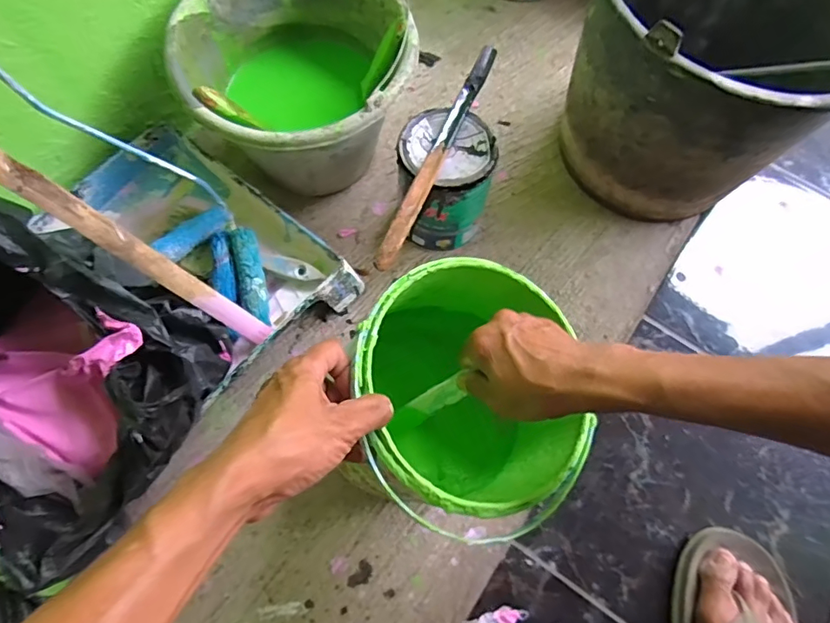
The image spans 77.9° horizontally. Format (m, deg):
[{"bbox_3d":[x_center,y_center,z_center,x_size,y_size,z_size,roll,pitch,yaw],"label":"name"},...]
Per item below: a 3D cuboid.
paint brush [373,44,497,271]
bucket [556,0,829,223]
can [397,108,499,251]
[{"bbox_3d":[0.026,-0.166,0.525,0.019,0.015,0.296,22,71,6],"label":"paint brush"},{"bbox_3d":[0.323,-0.273,0.591,0.311,0.255,0.288,1,70,-2],"label":"bucket"},{"bbox_3d":[0.033,-0.143,0.595,0.097,0.141,0.097,0,69,-1],"label":"can"}]

